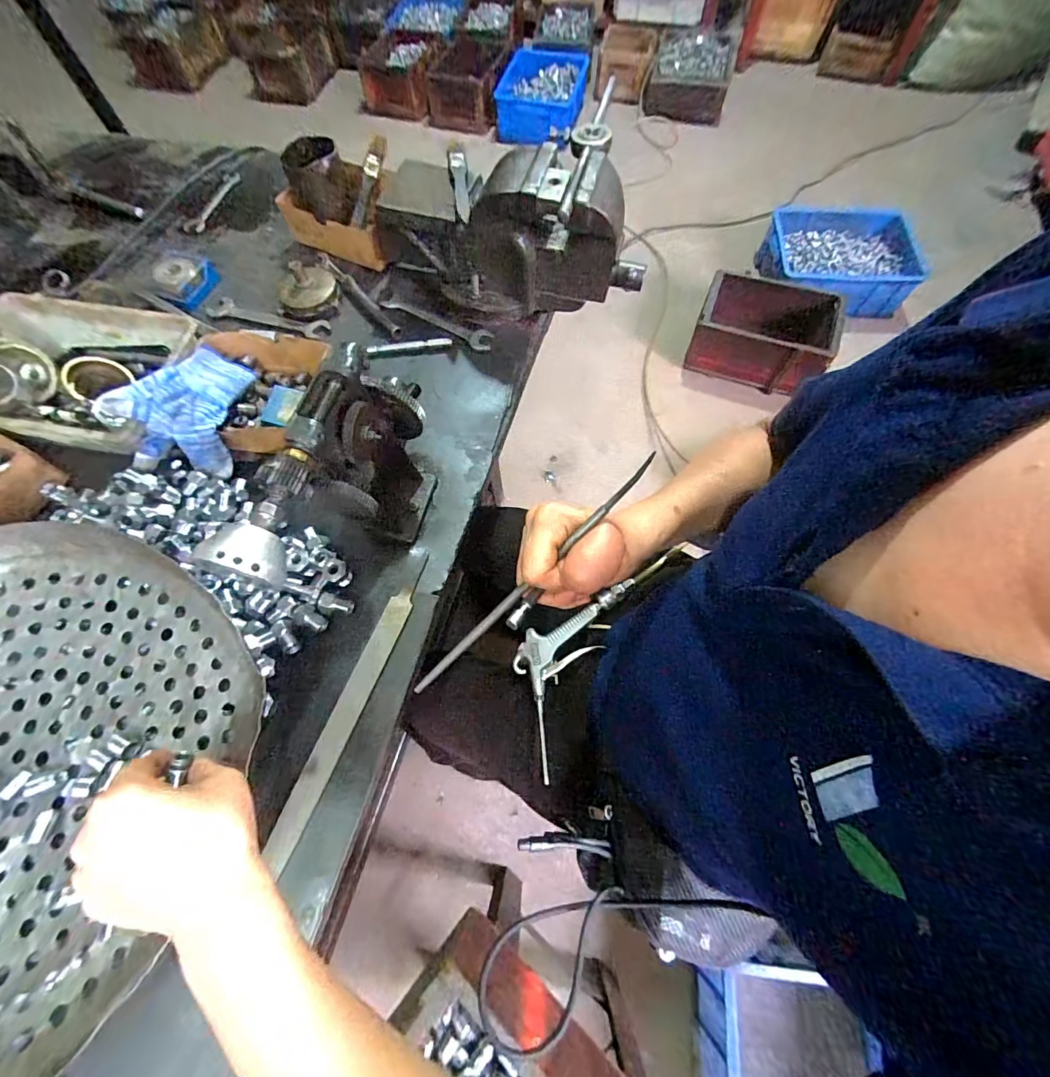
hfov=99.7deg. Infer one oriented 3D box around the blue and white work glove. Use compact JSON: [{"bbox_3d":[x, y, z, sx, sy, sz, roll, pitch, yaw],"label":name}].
[{"bbox_3d":[-0.367,-0.152,0.477,0.101,0.059,0.150,2,66,2],"label":"blue and white work glove"}]

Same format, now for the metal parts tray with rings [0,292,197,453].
[{"bbox_3d":[-0.512,-0.184,0.496,0.247,0.053,0.165,7,66,4],"label":"metal parts tray with rings"}]

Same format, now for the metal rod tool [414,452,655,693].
[{"bbox_3d":[-0.001,0.032,0.296,0.231,0.008,0.007,-46,70,17],"label":"metal rod tool"}]

